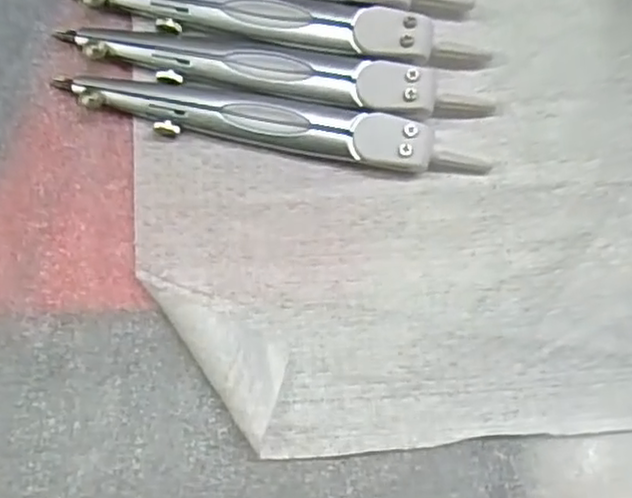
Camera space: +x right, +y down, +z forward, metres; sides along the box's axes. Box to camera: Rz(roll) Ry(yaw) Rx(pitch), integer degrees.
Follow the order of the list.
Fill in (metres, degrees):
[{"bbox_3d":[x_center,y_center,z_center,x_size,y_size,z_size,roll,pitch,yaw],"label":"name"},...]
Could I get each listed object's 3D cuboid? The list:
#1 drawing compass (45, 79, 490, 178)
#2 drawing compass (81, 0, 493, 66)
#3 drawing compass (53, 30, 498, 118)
[{"bbox_3d":[-0.012,-0.037,0.209,0.125,0.008,0.014,10,89,-2],"label":"drawing compass"},{"bbox_3d":[-0.012,-0.069,0.210,0.125,0.006,0.016,8,89,-2],"label":"drawing compass"},{"bbox_3d":[-0.010,-0.052,0.209,0.125,0.006,0.015,7,89,-2],"label":"drawing compass"}]

